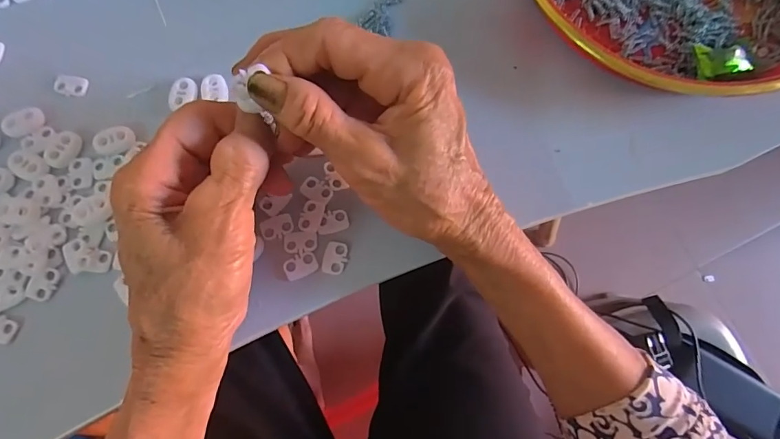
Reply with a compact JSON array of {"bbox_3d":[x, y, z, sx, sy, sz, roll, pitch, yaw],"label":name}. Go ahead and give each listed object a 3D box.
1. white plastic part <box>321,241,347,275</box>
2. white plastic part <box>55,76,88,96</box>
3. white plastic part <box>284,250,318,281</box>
[{"bbox_3d":[-0.030,0.021,0.243,0.012,0.004,0.018,11,78,-1],"label":"white plastic part"},{"bbox_3d":[-0.190,-0.080,0.263,0.017,0.004,0.012,6,78,-2],"label":"white plastic part"},{"bbox_3d":[-0.049,0.025,0.241,0.018,0.004,0.013,-25,81,-8],"label":"white plastic part"}]

